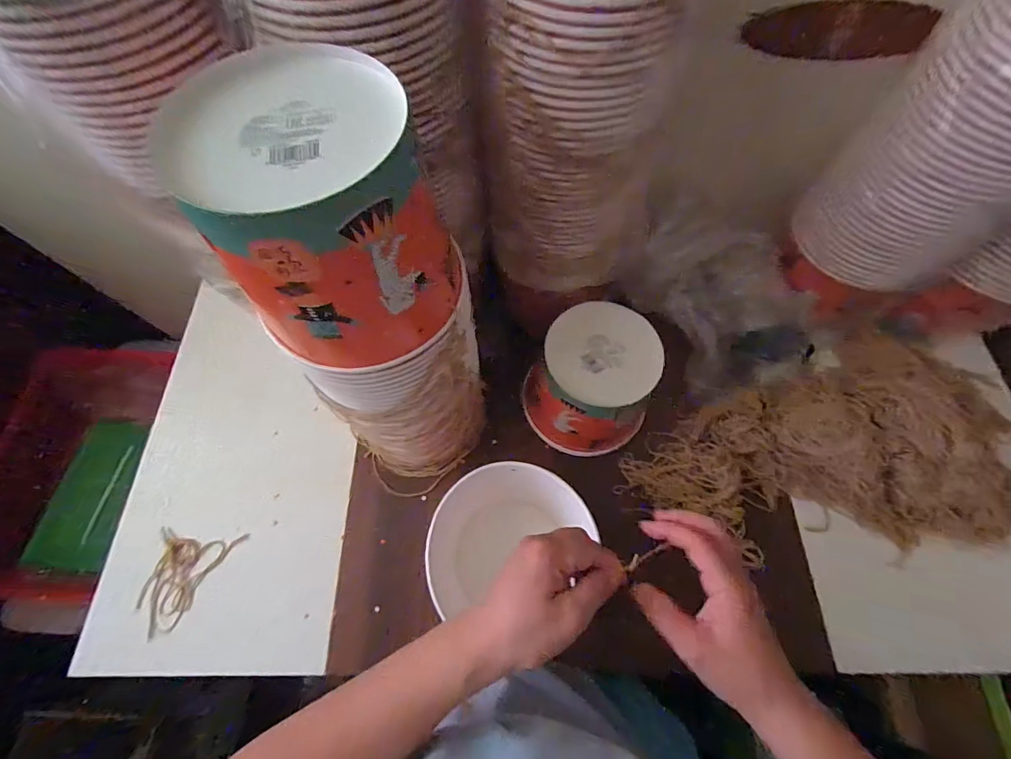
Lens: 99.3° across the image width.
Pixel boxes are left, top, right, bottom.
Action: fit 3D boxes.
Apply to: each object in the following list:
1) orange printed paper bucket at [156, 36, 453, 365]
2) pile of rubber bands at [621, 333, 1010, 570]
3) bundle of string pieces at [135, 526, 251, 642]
[{"bbox_3d":[-0.113,-0.099,0.271,0.135,0.131,0.140,0,68,0],"label":"orange printed paper bucket"},{"bbox_3d":[0.385,0.106,0.507,0.416,0.071,0.271,-19,69,-7],"label":"pile of rubber bands"},{"bbox_3d":[-0.366,0.232,0.491,0.089,0.009,0.110,8,68,4],"label":"bundle of string pieces"}]

